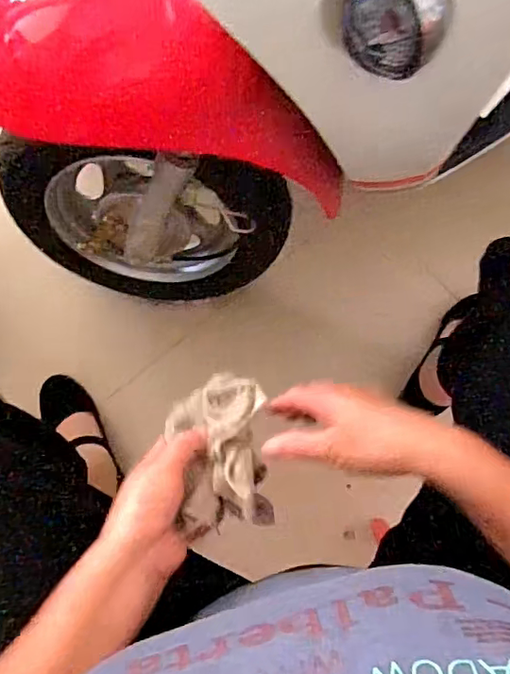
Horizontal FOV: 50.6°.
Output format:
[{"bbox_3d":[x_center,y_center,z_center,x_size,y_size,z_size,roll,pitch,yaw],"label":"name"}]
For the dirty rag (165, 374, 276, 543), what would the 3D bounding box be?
[{"bbox_3d":[-0.030,0.095,0.459,0.083,0.065,0.123,-10,78,-3],"label":"dirty rag"}]

